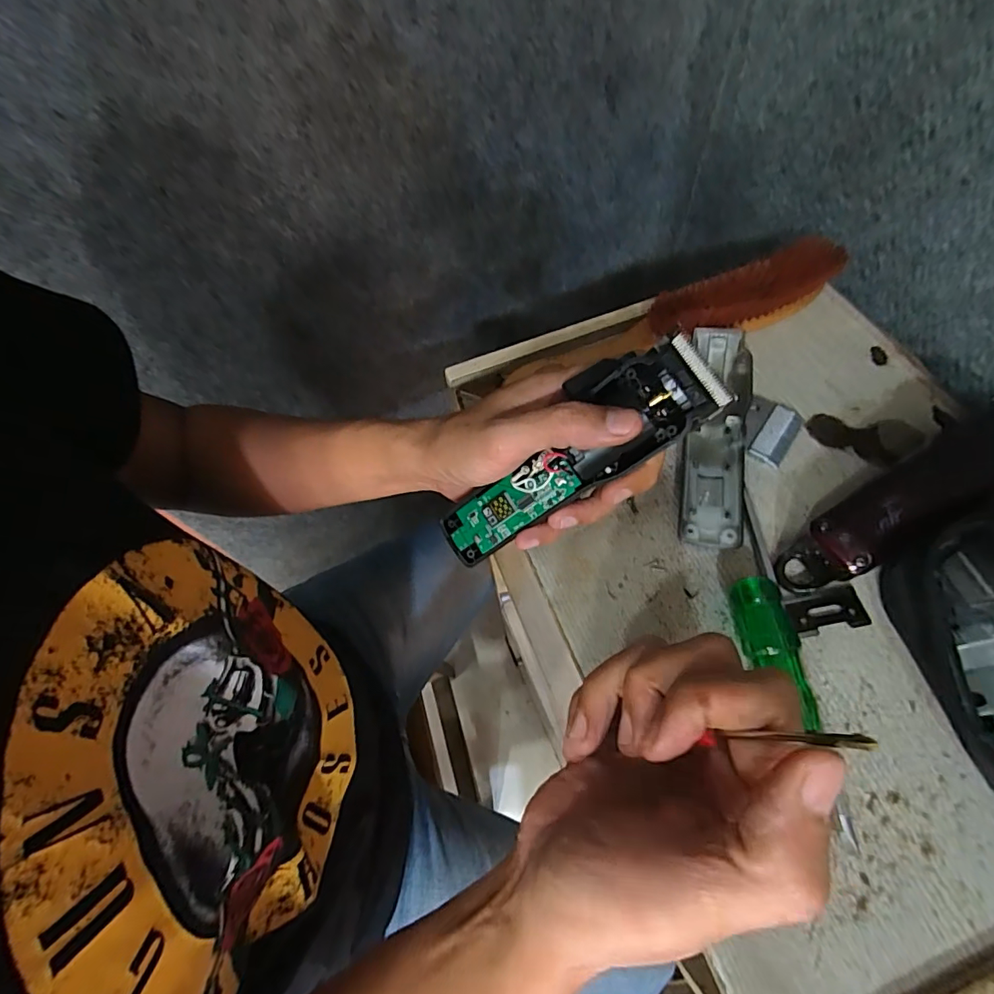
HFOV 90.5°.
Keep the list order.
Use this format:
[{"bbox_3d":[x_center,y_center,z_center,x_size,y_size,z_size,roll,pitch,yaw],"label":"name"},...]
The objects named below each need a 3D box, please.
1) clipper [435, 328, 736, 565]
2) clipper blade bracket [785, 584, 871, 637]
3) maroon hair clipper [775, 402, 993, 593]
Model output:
[{"bbox_3d":[0.034,-0.020,0.263,0.163,0.025,0.048,-37,59,24],"label":"clipper"},{"bbox_3d":[0.178,0.062,0.265,0.039,0.004,0.021,-11,62,-2],"label":"clipper blade bracket"},{"bbox_3d":[0.219,0.002,0.261,0.145,0.027,0.037,-35,64,3],"label":"maroon hair clipper"}]

